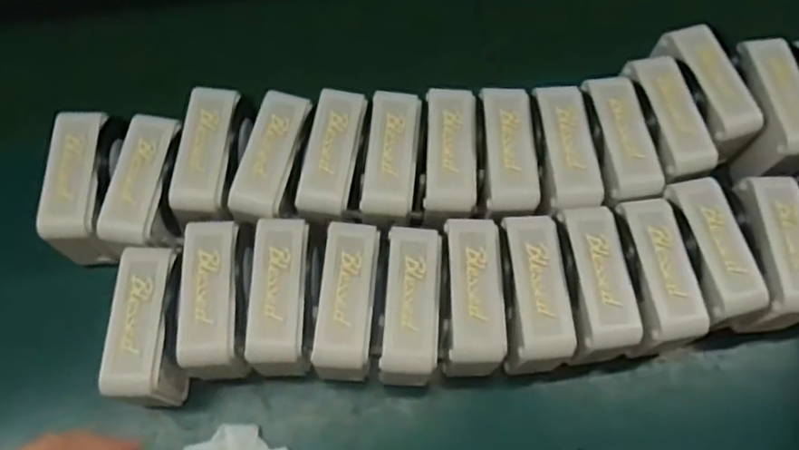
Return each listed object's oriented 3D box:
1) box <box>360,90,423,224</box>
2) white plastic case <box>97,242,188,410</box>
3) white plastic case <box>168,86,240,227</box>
[{"bbox_3d":[-0.006,-0.063,0.596,0.047,0.039,0.122,5,66,3],"label":"box"},{"bbox_3d":[-0.215,0.097,0.566,0.044,0.105,0.126,1,66,1],"label":"white plastic case"},{"bbox_3d":[-0.177,-0.067,0.594,0.049,0.042,0.132,5,79,3],"label":"white plastic case"}]

